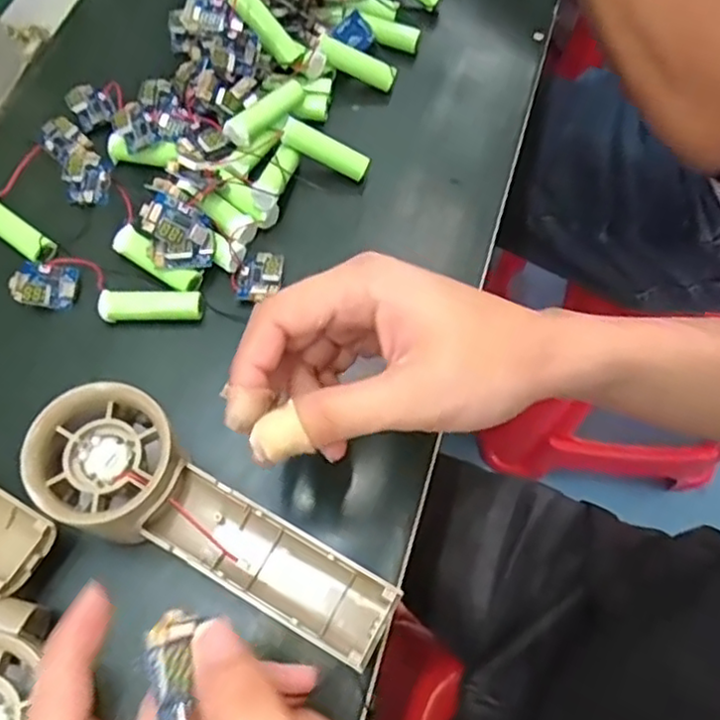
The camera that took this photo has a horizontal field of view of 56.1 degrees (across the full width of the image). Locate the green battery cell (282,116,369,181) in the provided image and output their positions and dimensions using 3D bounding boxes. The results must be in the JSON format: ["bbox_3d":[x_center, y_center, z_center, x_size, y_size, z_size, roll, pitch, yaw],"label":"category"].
[{"bbox_3d":[-0.019,-0.117,0.377,0.049,0.012,0.011,25,64,-9],"label":"green battery cell"}]

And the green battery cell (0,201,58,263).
[{"bbox_3d":[-0.182,-0.069,0.358,0.057,0.012,0.015,34,69,12],"label":"green battery cell"}]

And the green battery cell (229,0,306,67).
[{"bbox_3d":[-0.051,-0.187,0.377,0.048,0.016,0.014,44,66,-17],"label":"green battery cell"}]

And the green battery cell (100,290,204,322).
[{"bbox_3d":[-0.106,-0.027,0.343,0.053,0.012,0.014,0,65,-2],"label":"green battery cell"}]

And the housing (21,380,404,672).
[{"bbox_3d":[-0.059,0.070,0.273,0.151,0.052,0.051,30,68,11],"label":"housing"}]

